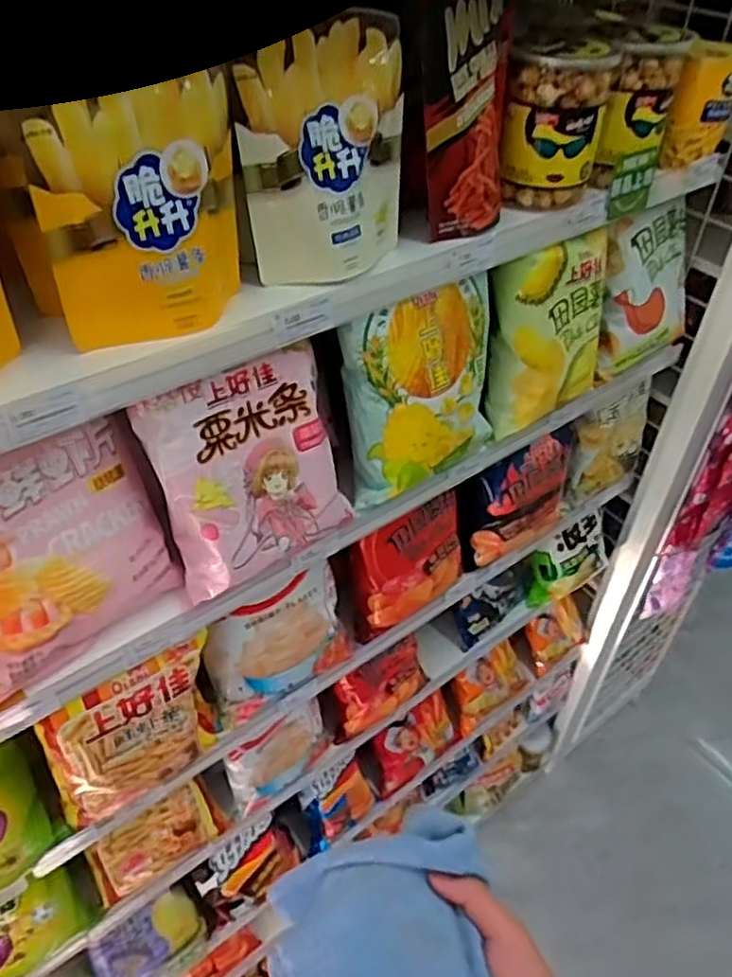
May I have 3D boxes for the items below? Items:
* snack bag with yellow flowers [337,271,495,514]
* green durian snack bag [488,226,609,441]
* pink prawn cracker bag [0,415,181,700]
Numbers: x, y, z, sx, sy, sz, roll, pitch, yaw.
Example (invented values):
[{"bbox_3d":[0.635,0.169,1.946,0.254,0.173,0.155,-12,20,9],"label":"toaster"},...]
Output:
[{"bbox_3d":[0.054,-0.086,0.650,0.170,0.170,0.056,-20,48,-22],"label":"snack bag with yellow flowers"},{"bbox_3d":[0.195,-0.159,0.742,0.150,0.173,0.058,-22,48,-23],"label":"green durian snack bag"},{"bbox_3d":[-0.238,0.043,0.541,0.154,0.159,0.052,-34,28,-33],"label":"pink prawn cracker bag"}]

